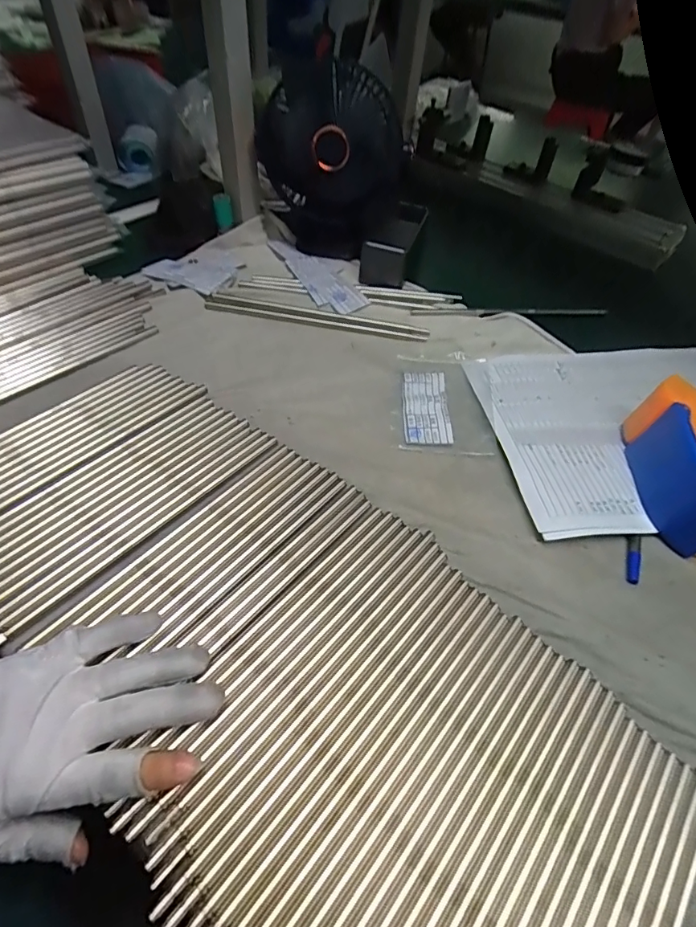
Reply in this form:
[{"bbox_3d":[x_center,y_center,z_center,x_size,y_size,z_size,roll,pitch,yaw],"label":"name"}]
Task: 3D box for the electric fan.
[{"bbox_3d":[-0.023,-0.362,0.586,0.157,0.163,0.164,-2,50,-6],"label":"electric fan"}]

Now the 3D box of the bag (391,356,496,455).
[{"bbox_3d":[0.086,-0.058,0.450,0.088,0.009,0.123,8,50,2],"label":"bag"}]

